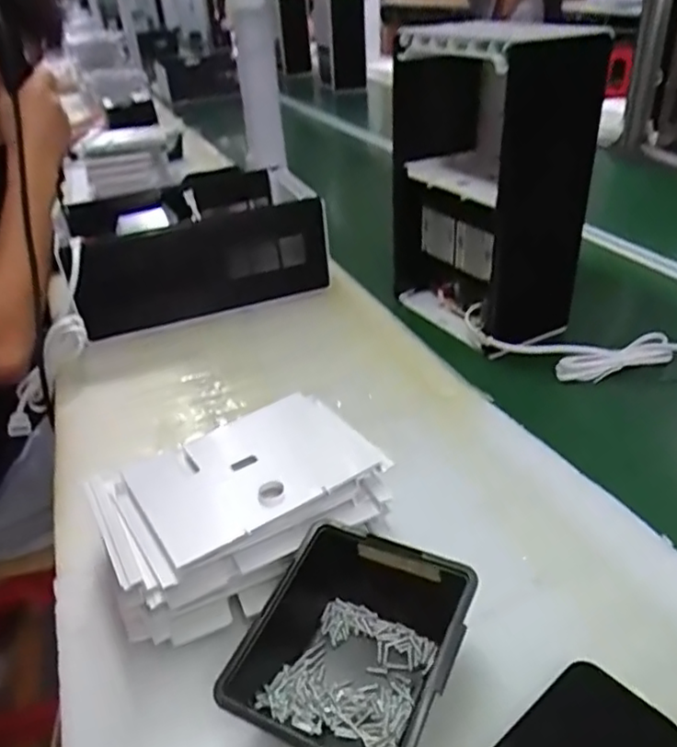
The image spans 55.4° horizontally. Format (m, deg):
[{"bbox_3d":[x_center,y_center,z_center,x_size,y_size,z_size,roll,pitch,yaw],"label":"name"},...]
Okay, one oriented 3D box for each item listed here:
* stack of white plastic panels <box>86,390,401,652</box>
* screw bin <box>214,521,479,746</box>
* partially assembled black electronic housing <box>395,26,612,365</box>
[{"bbox_3d":[-0.073,0.109,0.502,0.210,0.085,0.138,-18,35,-22],"label":"stack of white plastic panels"},{"bbox_3d":[0.007,0.176,0.410,0.132,0.064,0.139,14,36,26],"label":"screw bin"},{"bbox_3d":[0.177,-0.241,0.803,0.135,0.333,0.236,-18,35,-22],"label":"partially assembled black electronic housing"}]

